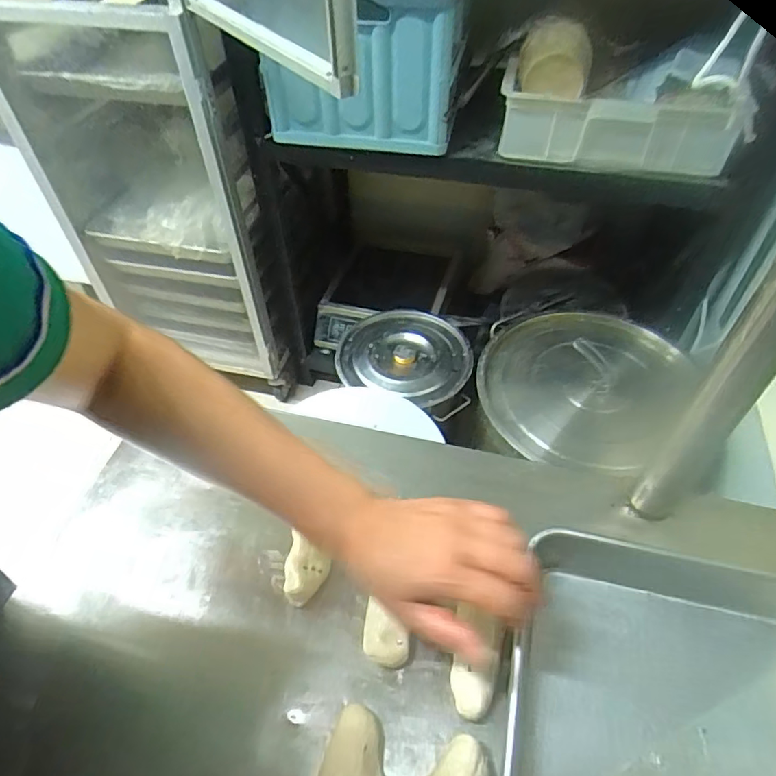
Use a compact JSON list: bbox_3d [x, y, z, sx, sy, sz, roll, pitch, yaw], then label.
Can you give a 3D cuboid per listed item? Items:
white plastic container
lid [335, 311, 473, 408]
[{"bbox_3d":[0.397,-0.457,0.940,0.386,0.138,0.053,11,51,12],"label":"white plastic container"},{"bbox_3d":[0.042,-0.087,1.267,0.321,0.053,0.277,16,52,15],"label":"lid"}]

